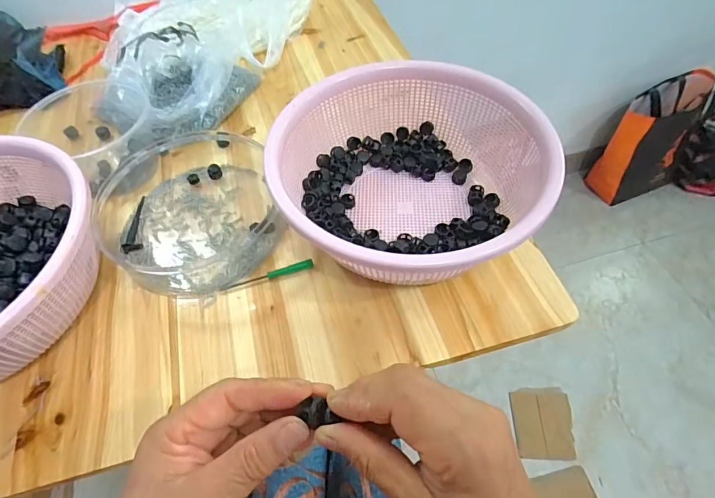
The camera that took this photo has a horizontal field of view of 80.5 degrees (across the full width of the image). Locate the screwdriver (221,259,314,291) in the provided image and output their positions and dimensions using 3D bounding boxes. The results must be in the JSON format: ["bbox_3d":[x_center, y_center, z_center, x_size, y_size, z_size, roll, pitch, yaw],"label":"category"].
[{"bbox_3d":[-0.093,0.027,0.442,0.096,0.005,0.008,-15,55,-7],"label":"screwdriver"}]

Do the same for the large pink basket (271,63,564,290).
[{"bbox_3d":[0.054,-0.083,0.452,0.274,0.110,0.290,9,56,10],"label":"large pink basket"}]

